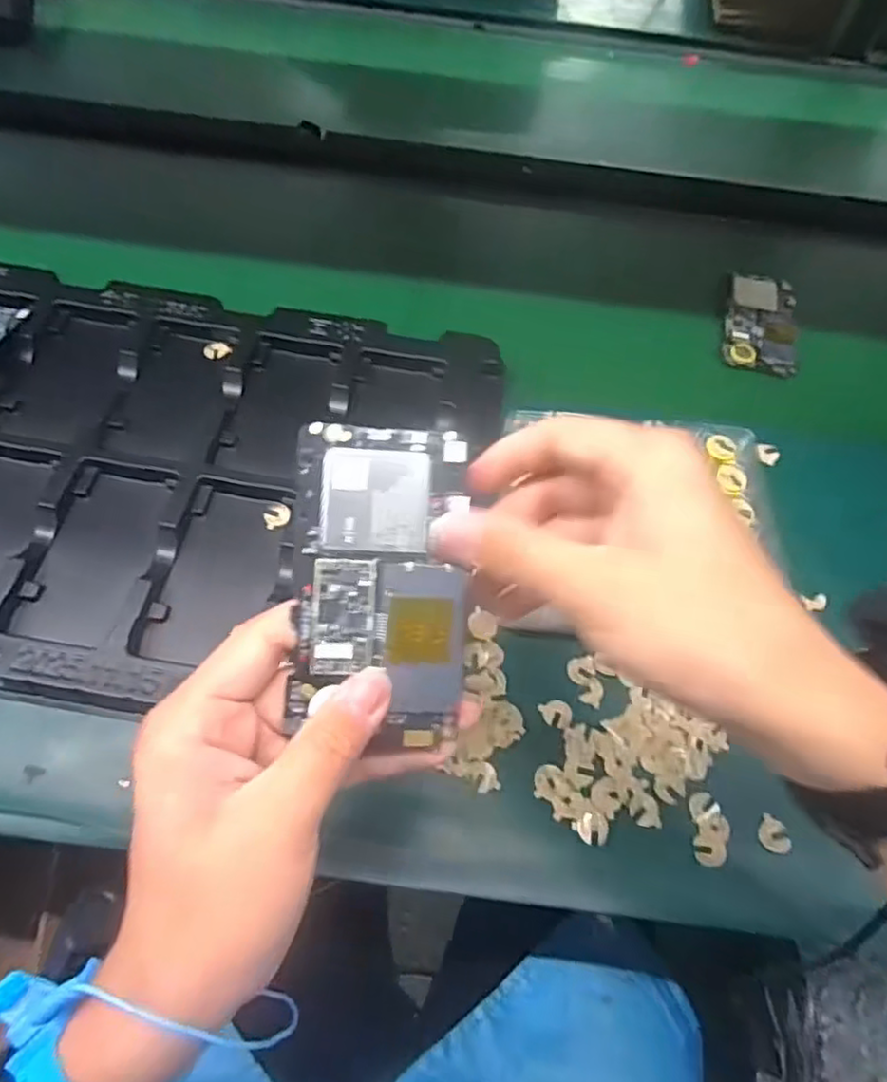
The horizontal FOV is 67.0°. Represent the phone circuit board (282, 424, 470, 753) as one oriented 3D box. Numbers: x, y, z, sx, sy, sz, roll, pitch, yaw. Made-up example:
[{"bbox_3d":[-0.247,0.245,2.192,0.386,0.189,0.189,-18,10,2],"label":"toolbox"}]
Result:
[{"bbox_3d":[-0.025,0.016,0.265,0.066,0.006,0.123,3,85,-4],"label":"phone circuit board"}]

